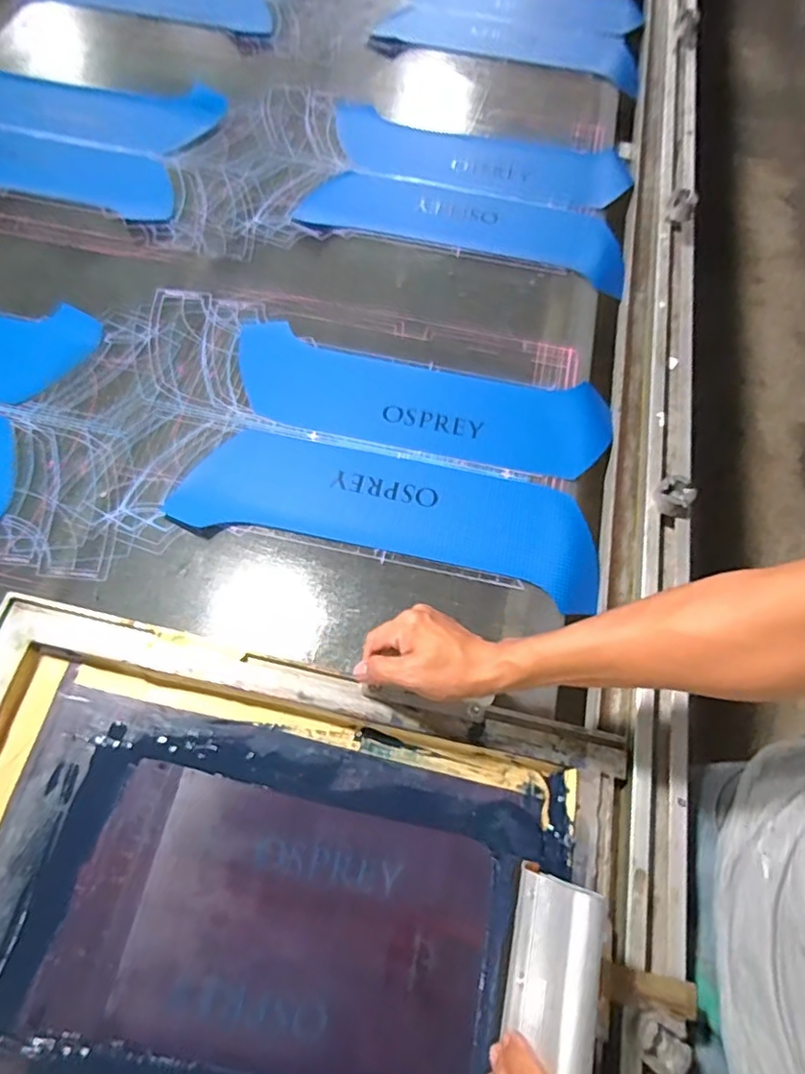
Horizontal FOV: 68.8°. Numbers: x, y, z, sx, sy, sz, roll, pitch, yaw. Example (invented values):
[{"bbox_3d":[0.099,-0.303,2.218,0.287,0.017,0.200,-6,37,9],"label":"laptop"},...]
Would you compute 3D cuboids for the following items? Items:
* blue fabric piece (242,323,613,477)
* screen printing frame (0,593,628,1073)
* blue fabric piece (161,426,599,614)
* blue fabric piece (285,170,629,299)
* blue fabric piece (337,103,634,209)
[{"bbox_3d":[0.023,-0.175,0.754,0.475,0.005,0.139,12,65,2],"label":"blue fabric piece"},{"bbox_3d":[-0.117,0.313,0.471,0.580,0.040,0.416,14,63,-2],"label":"screen printing frame"},{"bbox_3d":[-0.014,-0.034,0.691,0.482,0.009,0.149,12,62,2],"label":"blue fabric piece"},{"bbox_3d":[0.095,-0.478,0.894,0.485,0.010,0.140,15,71,4],"label":"blue fabric piece"},{"bbox_3d":[0.124,-0.616,0.949,0.471,0.009,0.152,11,65,2],"label":"blue fabric piece"}]

